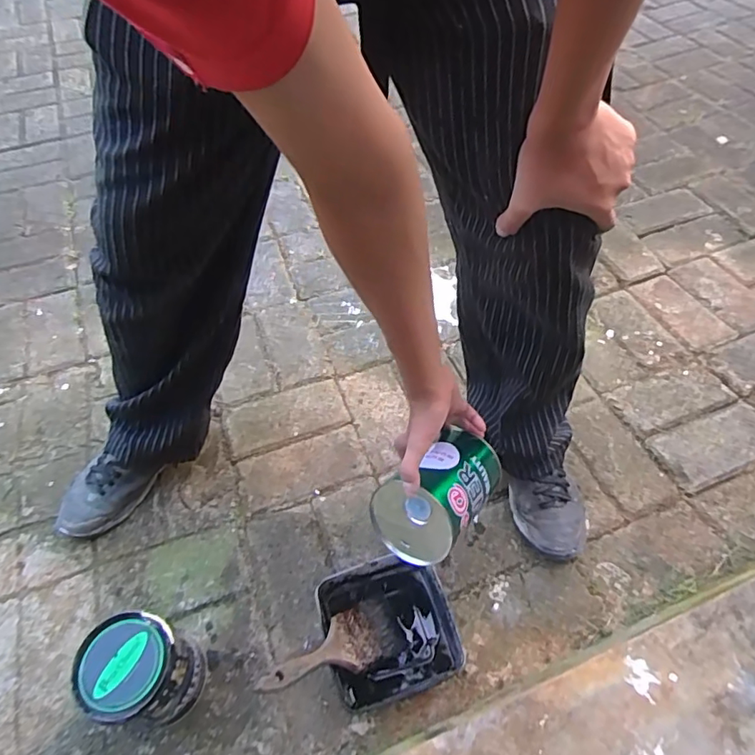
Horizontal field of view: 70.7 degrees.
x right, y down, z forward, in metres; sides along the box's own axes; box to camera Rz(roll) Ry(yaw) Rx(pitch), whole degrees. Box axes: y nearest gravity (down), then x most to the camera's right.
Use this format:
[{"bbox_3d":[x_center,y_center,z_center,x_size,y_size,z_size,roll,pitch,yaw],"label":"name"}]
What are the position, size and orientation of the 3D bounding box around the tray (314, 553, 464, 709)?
[{"bbox_3d":[0.014,0.324,0.696,0.156,0.053,0.155,-16,54,-9],"label":"tray"}]

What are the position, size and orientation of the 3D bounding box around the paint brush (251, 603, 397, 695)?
[{"bbox_3d":[-0.059,0.329,0.636,0.181,0.015,0.068,-6,46,-41],"label":"paint brush"}]

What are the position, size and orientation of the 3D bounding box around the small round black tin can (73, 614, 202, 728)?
[{"bbox_3d":[-0.270,0.348,0.626,0.104,0.135,0.102,1,55,-2],"label":"small round black tin can"}]

